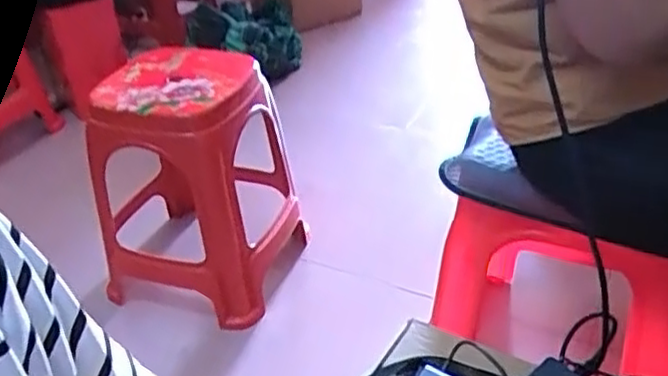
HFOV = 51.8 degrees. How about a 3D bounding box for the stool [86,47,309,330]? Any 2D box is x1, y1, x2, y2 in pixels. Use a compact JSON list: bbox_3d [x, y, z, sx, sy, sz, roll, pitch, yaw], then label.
[{"bbox_3d":[-0.246,-0.022,1.352,0.288,0.439,0.326,9,35,17],"label":"stool"}]

